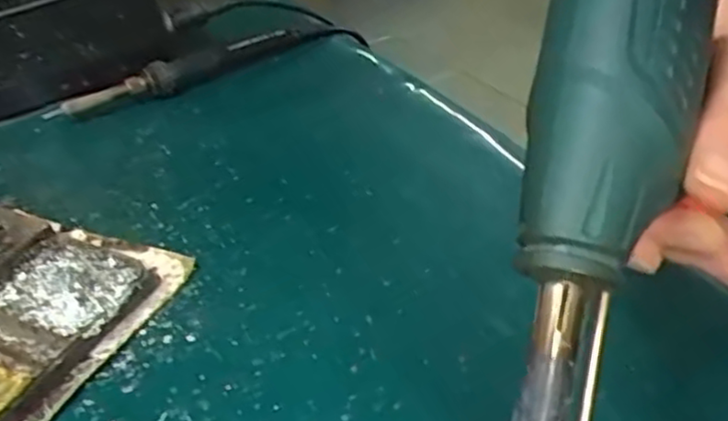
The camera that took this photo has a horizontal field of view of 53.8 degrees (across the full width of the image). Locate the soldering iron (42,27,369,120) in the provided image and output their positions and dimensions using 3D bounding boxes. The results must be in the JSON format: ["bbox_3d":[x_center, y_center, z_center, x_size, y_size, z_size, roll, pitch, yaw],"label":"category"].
[{"bbox_3d":[-0.110,-0.109,0.528,0.238,0.022,0.025,-22,38,-22],"label":"soldering iron"}]

